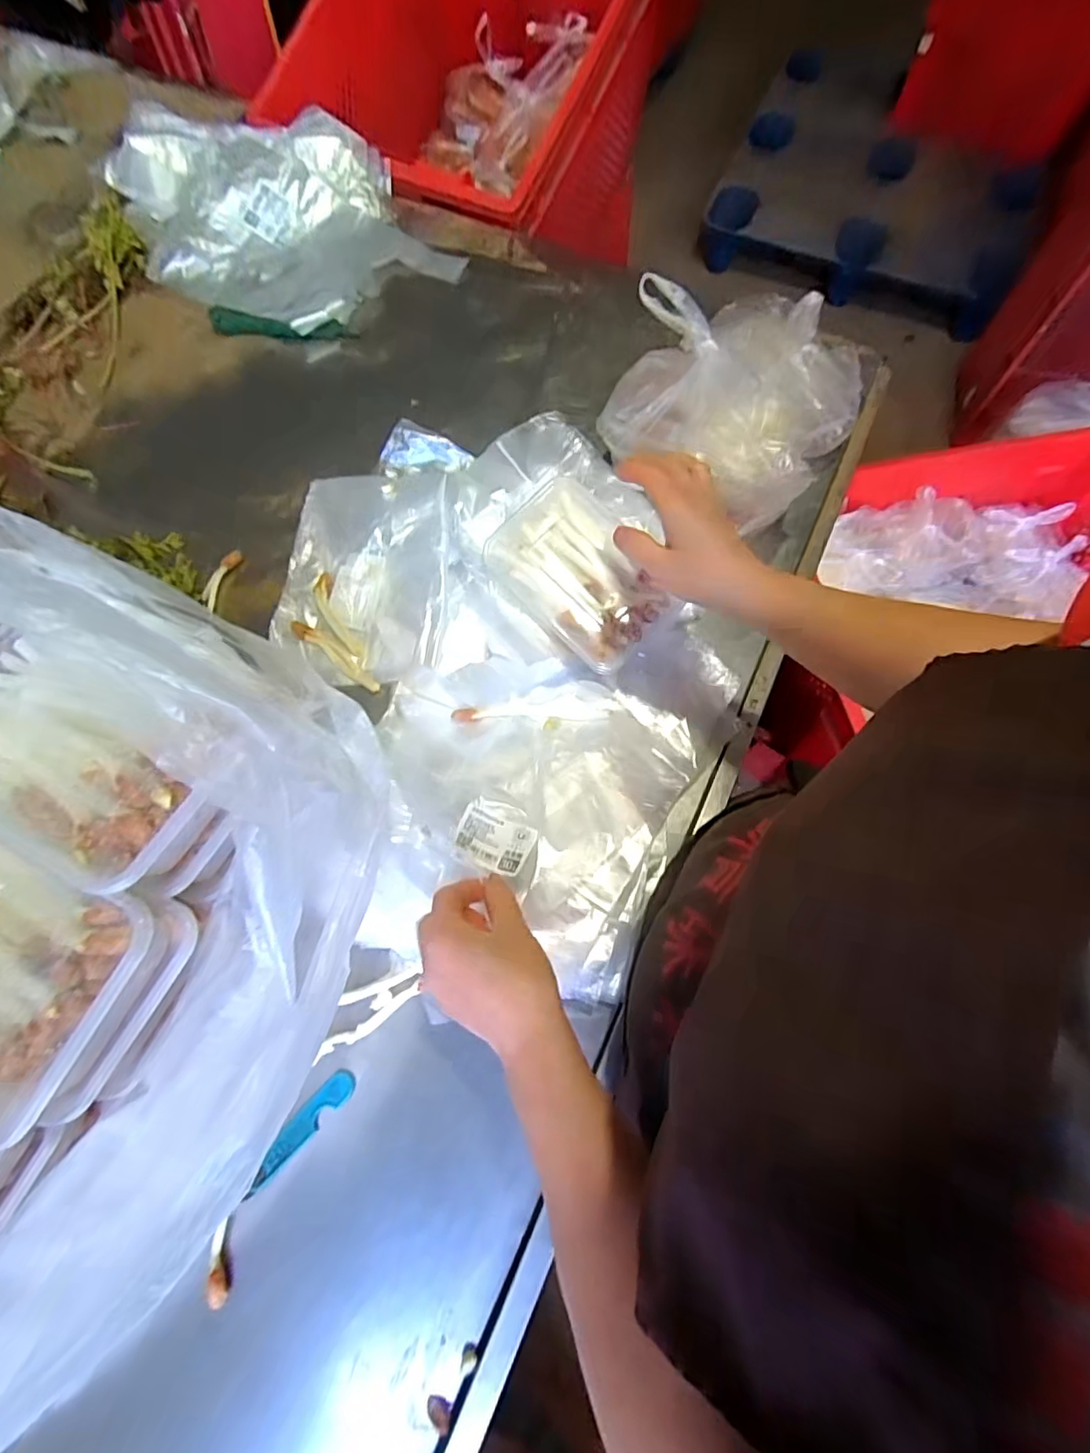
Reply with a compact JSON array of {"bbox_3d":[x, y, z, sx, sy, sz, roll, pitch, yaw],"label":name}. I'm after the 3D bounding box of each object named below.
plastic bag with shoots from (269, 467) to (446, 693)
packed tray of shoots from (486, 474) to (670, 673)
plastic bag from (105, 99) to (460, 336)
[{"bbox_3d":[-0.175,-0.160,0.553,0.154,0.034,0.241,4,70,1],"label":"plastic bag with shoots"},{"bbox_3d":[0.036,-0.145,0.511,0.158,0.032,0.130,40,74,11],"label":"packed tray of shoots"},{"bbox_3d":[-0.324,-0.633,0.695,0.331,0.063,0.316,-29,73,-10],"label":"plastic bag"}]

